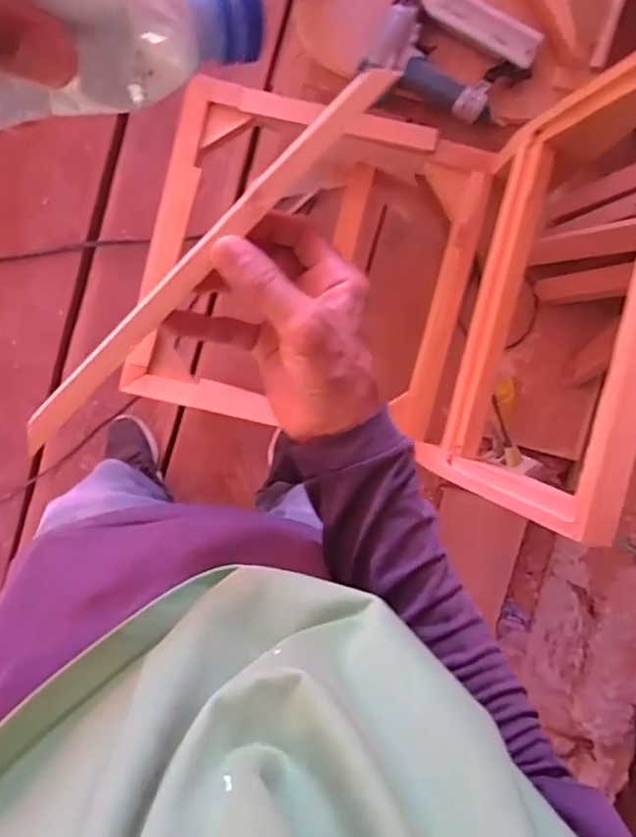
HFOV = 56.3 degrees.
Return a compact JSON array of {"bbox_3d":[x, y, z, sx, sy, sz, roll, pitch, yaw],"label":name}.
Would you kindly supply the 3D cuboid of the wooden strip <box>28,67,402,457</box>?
[{"bbox_3d":[-0.059,-0.092,0.326,0.016,0.008,0.278,43,88,-4],"label":"wooden strip"}]

